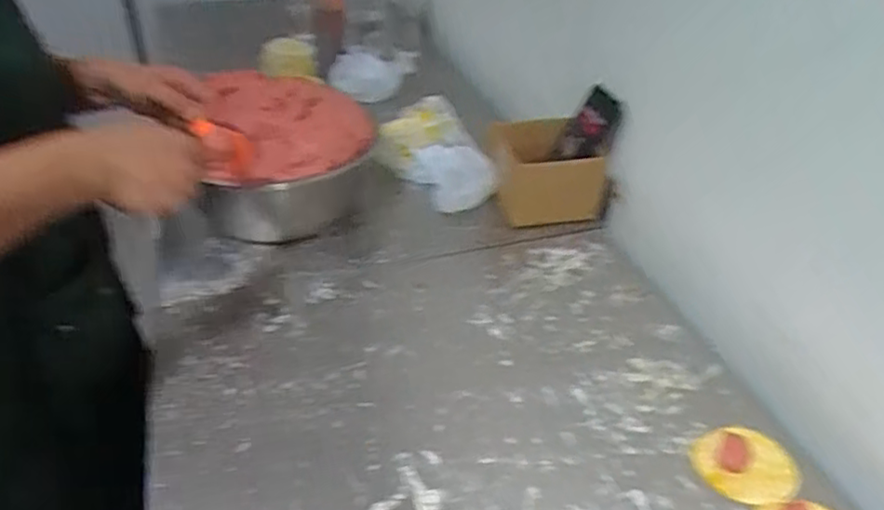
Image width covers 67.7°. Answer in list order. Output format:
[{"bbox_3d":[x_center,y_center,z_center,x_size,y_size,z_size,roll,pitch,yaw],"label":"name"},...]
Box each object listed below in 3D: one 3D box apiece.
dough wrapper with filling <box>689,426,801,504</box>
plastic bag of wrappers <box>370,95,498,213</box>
[{"bbox_3d":[0.288,0.199,0.626,0.096,0.007,0.077,4,39,3],"label":"dough wrapper with filling"},{"bbox_3d":[-0.015,-0.151,0.979,0.194,0.119,0.095,30,47,30],"label":"plastic bag of wrappers"}]

